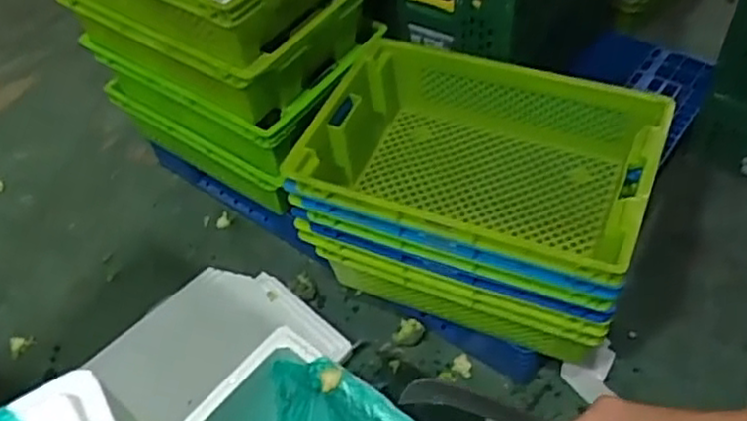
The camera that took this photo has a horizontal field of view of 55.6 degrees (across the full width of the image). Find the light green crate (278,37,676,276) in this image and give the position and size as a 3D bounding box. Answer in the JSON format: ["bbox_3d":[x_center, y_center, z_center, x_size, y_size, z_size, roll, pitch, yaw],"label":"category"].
[{"bbox_3d":[0.191,-0.069,1.316,0.595,0.198,0.387,16,55,18],"label":"light green crate"}]

